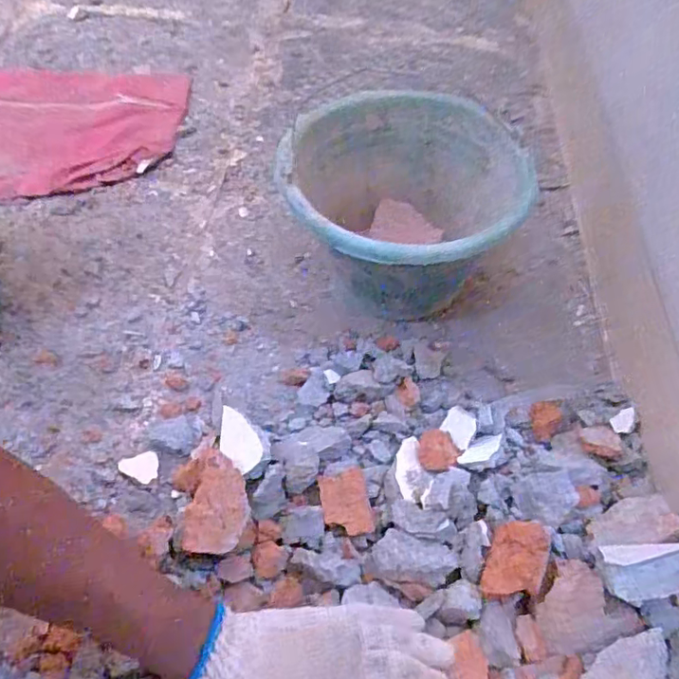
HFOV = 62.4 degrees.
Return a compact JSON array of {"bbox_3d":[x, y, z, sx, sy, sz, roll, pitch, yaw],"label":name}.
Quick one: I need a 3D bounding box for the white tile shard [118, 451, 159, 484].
[{"bbox_3d":[-0.193,0.124,0.537,0.036,0.004,0.030,-14,54,-10],"label":"white tile shard"}]

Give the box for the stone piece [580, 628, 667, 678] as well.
[{"bbox_3d":[0.203,0.234,0.400,0.047,0.028,0.064,29,75,14],"label":"stone piece"}]

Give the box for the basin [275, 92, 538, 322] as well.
[{"bbox_3d":[0.062,-0.135,0.645,0.234,0.164,0.255,0,53,0],"label":"basin"}]

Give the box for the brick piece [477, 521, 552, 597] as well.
[{"bbox_3d":[0.141,0.176,0.440,0.047,0.021,0.060,-7,52,41],"label":"brick piece"}]

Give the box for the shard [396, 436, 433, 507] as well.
[{"bbox_3d":[0.066,0.122,0.514,0.031,0.010,0.068,-22,53,4],"label":"shard"}]

